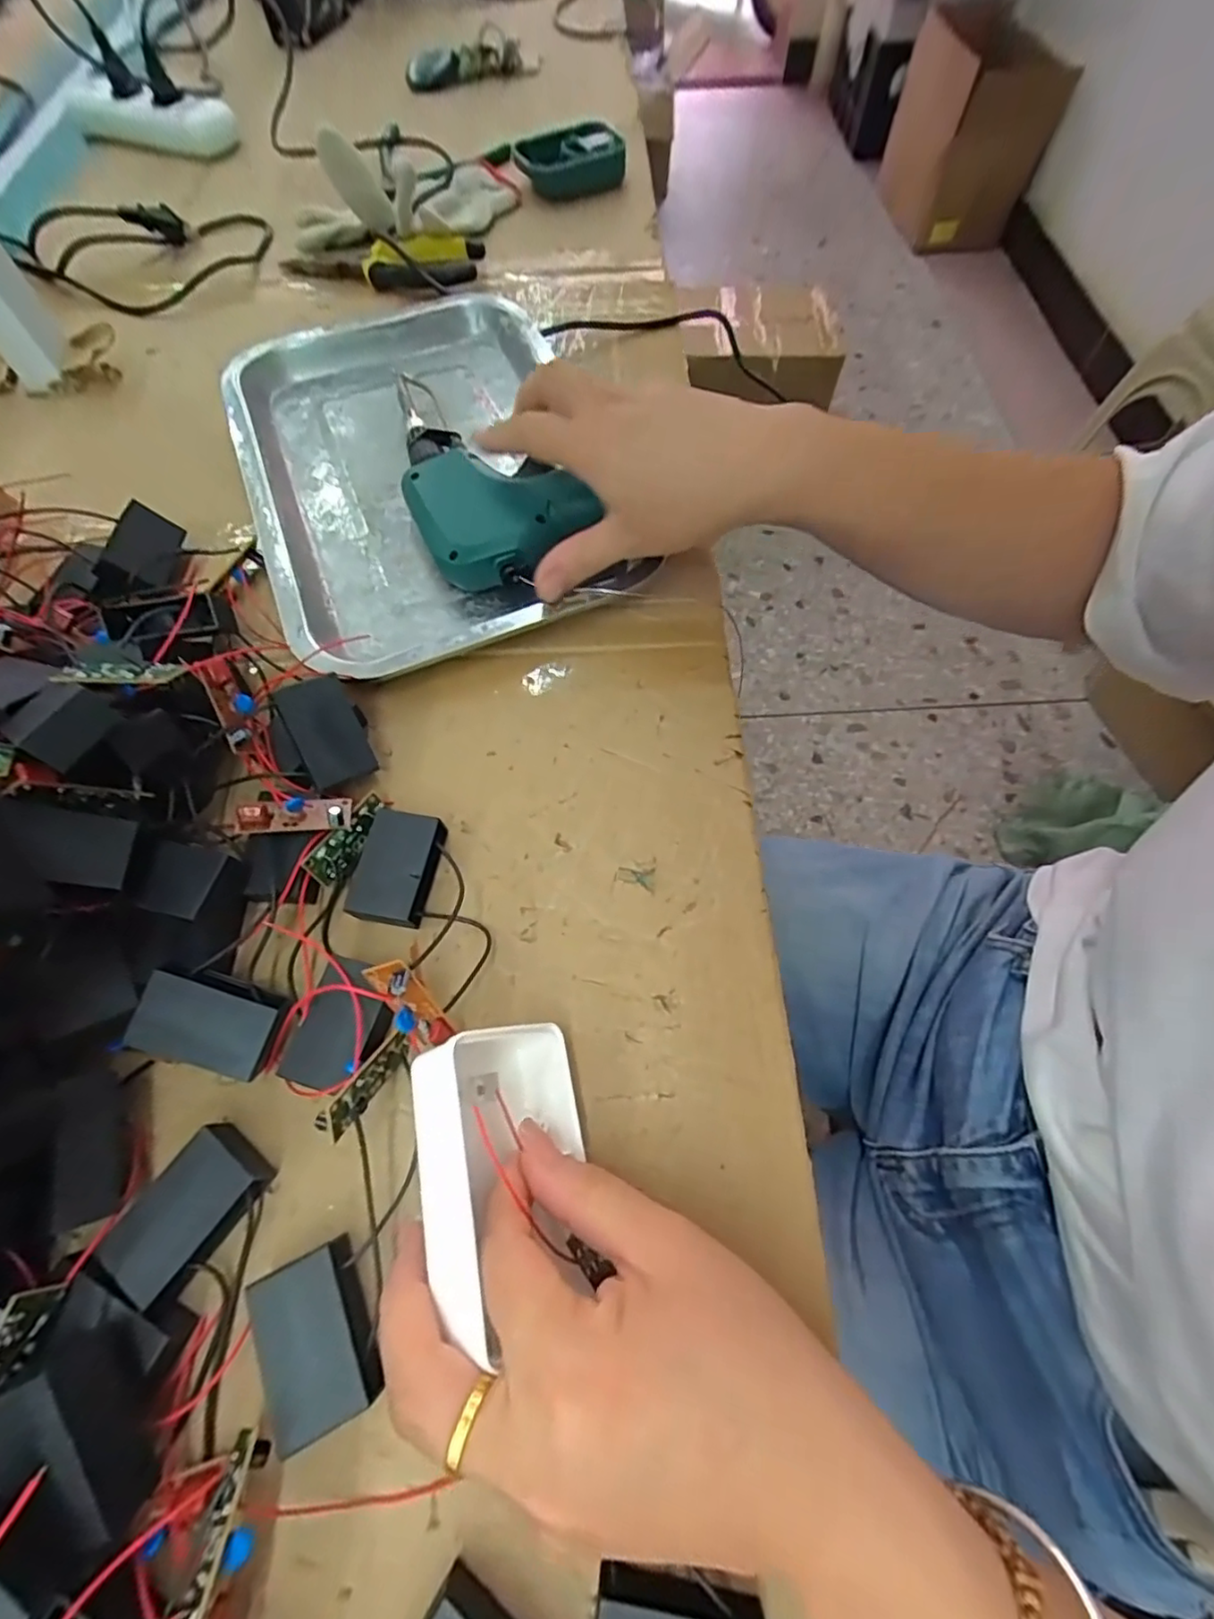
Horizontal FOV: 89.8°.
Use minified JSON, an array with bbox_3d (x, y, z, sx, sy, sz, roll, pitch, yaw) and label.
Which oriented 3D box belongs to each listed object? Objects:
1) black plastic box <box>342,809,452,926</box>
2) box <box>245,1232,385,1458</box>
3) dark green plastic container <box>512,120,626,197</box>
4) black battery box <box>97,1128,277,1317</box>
[{"bbox_3d":[-0.091,0.026,0.268,0.033,0.018,0.049,8,65,5],"label":"black plastic box"},{"bbox_3d":[-0.095,0.173,0.201,0.032,0.017,0.047,-26,67,-11],"label":"box"},{"bbox_3d":[-0.031,-0.564,0.530,0.095,0.035,0.042,-8,65,-3],"label":"dark green plastic container"},{"bbox_3d":[-0.147,0.142,0.217,0.031,0.017,0.048,35,70,16],"label":"black battery box"}]

